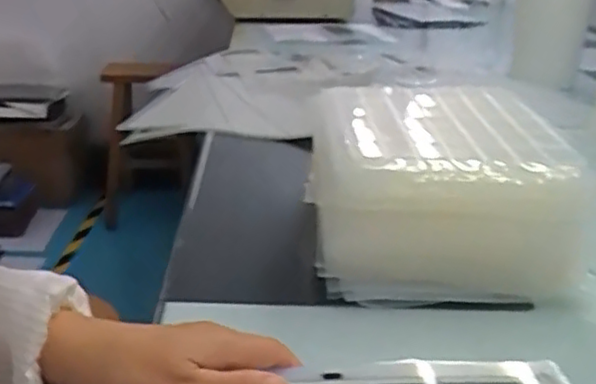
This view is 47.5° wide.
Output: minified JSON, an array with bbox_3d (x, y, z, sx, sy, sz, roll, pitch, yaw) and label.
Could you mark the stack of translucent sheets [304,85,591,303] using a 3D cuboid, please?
[{"bbox_3d":[0.144,-0.020,0.746,0.255,0.111,0.333,2,23,-2],"label":"stack of translucent sheets"}]

